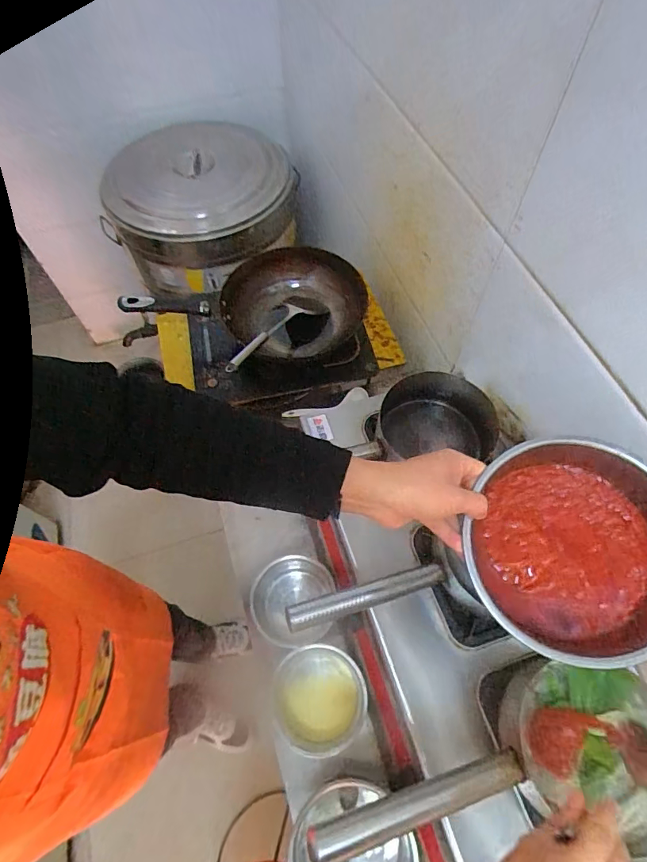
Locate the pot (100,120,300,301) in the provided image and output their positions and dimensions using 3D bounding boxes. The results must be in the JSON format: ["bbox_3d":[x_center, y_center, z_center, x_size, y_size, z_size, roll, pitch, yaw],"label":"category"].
[{"bbox_3d":[-0.331,-0.622,1.239,0.486,0.246,0.429,6,62,4],"label":"pot"}]

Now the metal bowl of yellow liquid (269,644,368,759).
[{"bbox_3d":[-0.006,0.391,0.659,0.138,0.058,0.127,20,64,11],"label":"metal bowl of yellow liquid"}]

